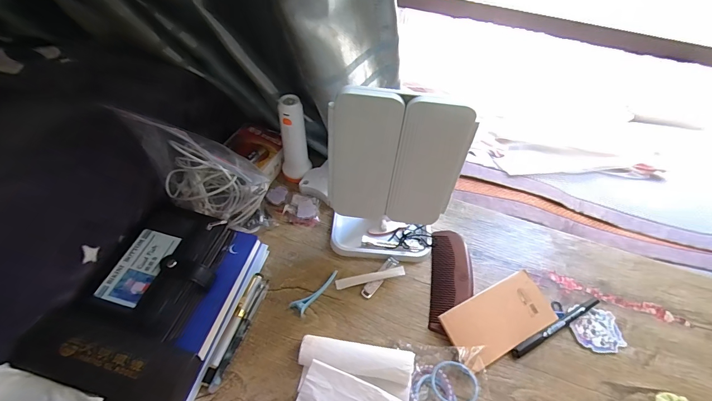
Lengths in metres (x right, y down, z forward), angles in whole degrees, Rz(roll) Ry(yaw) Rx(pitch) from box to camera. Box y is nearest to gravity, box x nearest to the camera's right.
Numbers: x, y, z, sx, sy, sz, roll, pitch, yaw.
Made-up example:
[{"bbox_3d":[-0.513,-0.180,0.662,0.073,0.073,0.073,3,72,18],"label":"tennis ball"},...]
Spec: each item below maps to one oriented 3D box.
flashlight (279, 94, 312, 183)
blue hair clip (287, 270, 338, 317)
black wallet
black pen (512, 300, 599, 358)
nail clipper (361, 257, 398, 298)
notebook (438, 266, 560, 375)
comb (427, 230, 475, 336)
[{"bbox_3d":[-0.091,-0.084,0.514,0.043,0.134,0.036,-8,52,-10],"label":"flashlight"},{"bbox_3d":[-0.048,0.116,0.445,0.075,0.013,0.019,-34,61,-26],"label":"blue hair clip"},{"bbox_3d":[-0.221,0.074,0.402,0.109,0.032,0.144,15,52,8],"label":"black wallet"},{"bbox_3d":[0.245,0.153,0.429,0.138,0.013,0.010,-21,56,-19],"label":"black pen"},{"bbox_3d":[0.032,0.100,0.463,0.016,0.015,0.066,33,57,21],"label":"nail clipper"},{"bbox_3d":[0.174,0.141,0.421,0.142,0.016,0.073,-21,66,-20],"label":"notebook"},{"bbox_3d":[0.128,0.104,0.466,0.055,0.014,0.141,9,52,3],"label":"comb"}]

